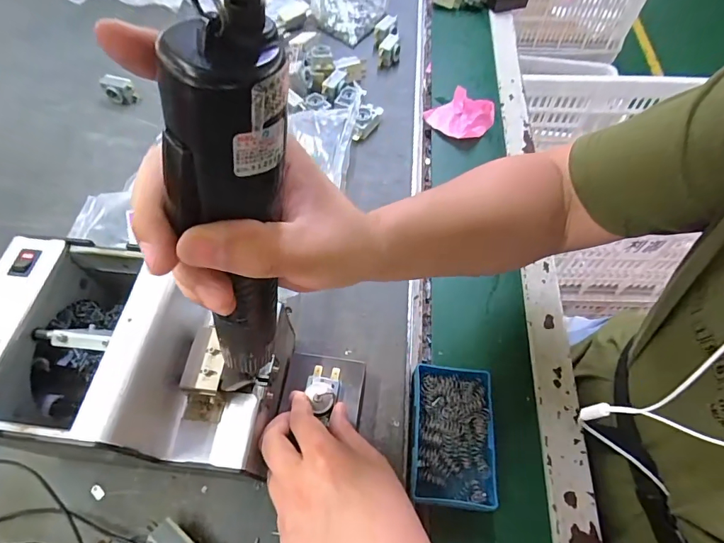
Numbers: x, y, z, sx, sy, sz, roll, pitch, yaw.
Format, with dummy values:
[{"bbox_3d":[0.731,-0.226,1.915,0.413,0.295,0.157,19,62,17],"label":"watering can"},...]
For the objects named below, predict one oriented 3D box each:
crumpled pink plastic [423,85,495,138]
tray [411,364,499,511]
[{"bbox_3d":[0.139,-0.222,0.601,0.073,0.027,0.079,-35,66,-20],"label":"crumpled pink plastic"},{"bbox_3d":[0.079,0.145,0.384,0.070,0.031,0.115,5,59,2],"label":"tray"}]

